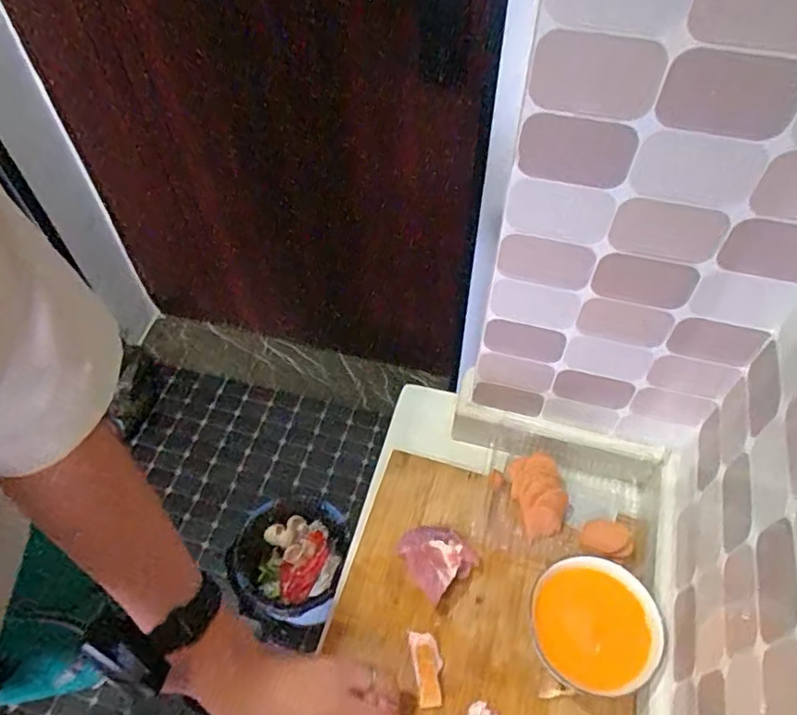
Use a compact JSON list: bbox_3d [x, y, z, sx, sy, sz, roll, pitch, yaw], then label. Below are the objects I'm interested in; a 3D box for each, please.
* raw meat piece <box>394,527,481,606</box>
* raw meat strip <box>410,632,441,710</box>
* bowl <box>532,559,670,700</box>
[{"bbox_3d":[0.034,0.193,0.578,0.060,0.042,0.065,-37,61,-24],"label":"raw meat piece"},{"bbox_3d":[0.027,0.279,0.531,0.024,0.014,0.060,-8,53,-6],"label":"raw meat strip"},{"bbox_3d":[0.172,0.241,0.531,0.105,0.055,0.102,0,53,0],"label":"bowl"}]

